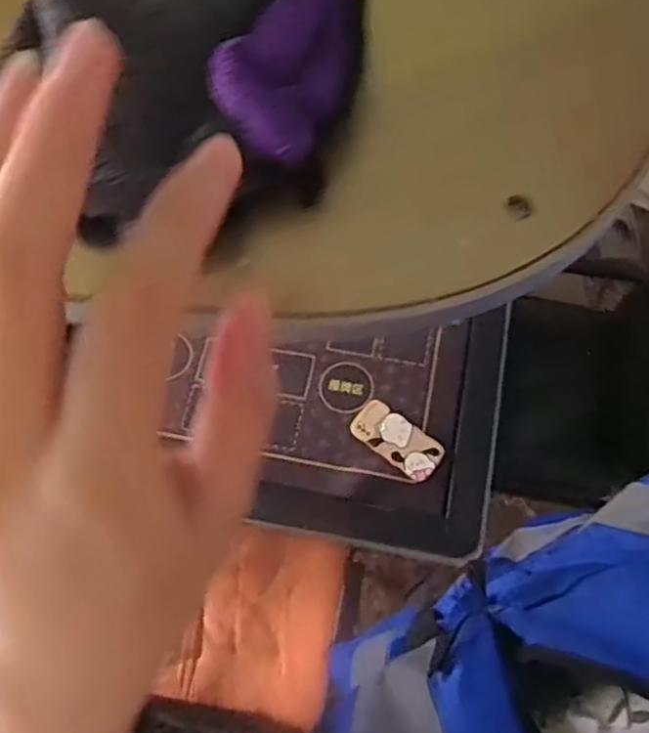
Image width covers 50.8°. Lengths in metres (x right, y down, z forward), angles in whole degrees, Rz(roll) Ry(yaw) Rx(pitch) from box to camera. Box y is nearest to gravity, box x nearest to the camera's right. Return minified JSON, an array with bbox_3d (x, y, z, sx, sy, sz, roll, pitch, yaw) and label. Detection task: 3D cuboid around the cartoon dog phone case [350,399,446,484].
[{"bbox_3d":[0.133,0.135,1.250,0.167,0.010,0.087,38,69,17],"label":"cartoon dog phone case"}]

